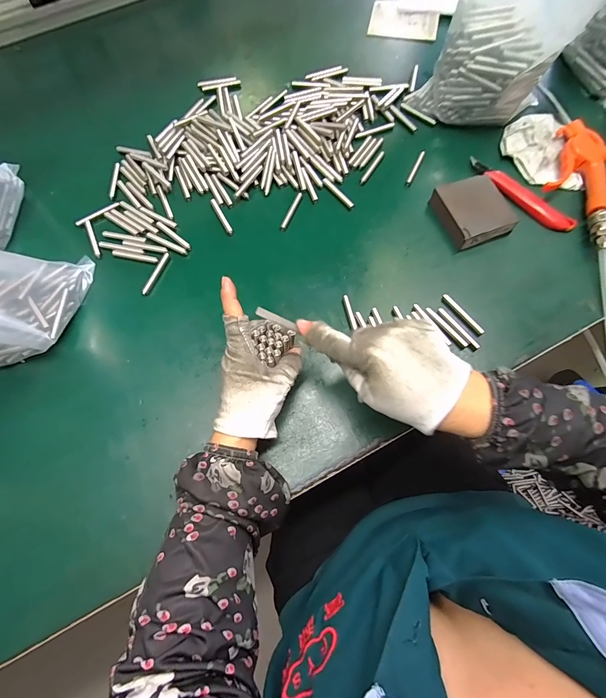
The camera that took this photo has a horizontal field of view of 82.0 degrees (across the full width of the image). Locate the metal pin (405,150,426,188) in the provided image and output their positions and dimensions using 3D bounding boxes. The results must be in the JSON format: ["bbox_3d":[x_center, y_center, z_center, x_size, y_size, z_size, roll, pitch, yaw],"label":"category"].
[{"bbox_3d":[0.148,-0.237,0.459,0.008,0.011,0.057,25,73,9],"label":"metal pin"}]

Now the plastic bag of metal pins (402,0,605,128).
[{"bbox_3d":[0.236,-0.372,0.395,0.150,0.211,0.098,39,76,13],"label":"plastic bag of metal pins"}]

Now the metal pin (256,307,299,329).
[{"bbox_3d":[-0.024,-0.028,0.313,0.041,0.004,0.006,24,73,11],"label":"metal pin"}]

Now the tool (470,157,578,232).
[{"bbox_3d":[0.269,-0.194,0.433,0.023,0.016,0.147,-38,74,-12],"label":"tool"}]

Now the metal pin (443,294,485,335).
[{"bbox_3d":[0.175,-0.038,0.382,0.009,0.006,0.058,-35,74,-11],"label":"metal pin"}]

